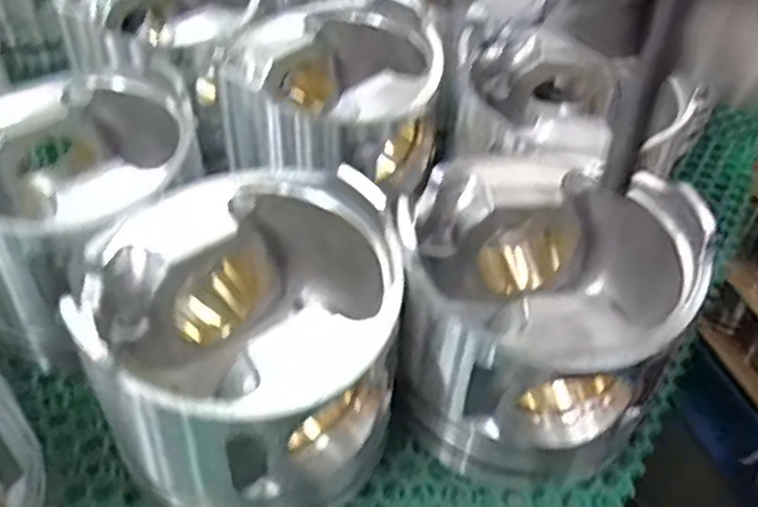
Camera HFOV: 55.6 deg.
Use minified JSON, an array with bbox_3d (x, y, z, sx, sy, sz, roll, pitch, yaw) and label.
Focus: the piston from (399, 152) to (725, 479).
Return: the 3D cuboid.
[{"bbox_3d":[0.063,0.028,0.296,0.108,0.095,0.110,12,45,12],"label":"piston"}]

